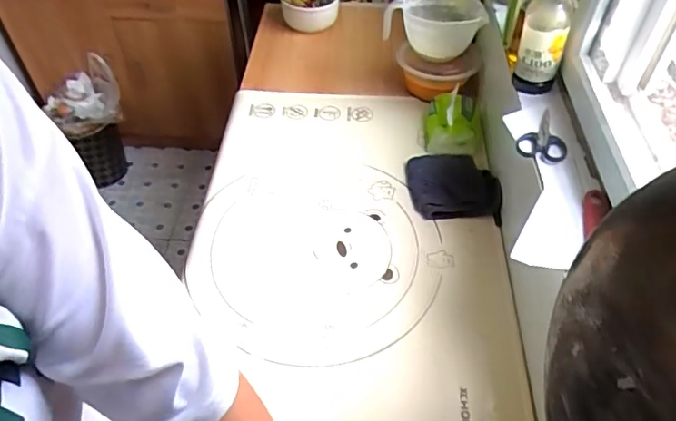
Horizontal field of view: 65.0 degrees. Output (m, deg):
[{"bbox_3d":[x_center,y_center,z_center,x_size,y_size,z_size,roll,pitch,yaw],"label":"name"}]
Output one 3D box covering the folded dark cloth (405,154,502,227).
[{"bbox_3d":[0.197,-0.050,0.920,0.142,0.027,0.159,-3,49,-3],"label":"folded dark cloth"}]

